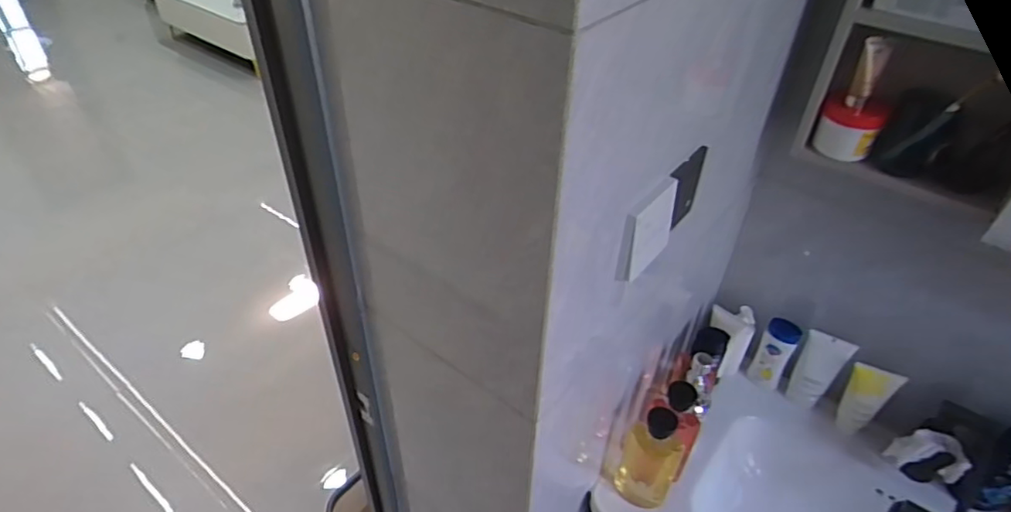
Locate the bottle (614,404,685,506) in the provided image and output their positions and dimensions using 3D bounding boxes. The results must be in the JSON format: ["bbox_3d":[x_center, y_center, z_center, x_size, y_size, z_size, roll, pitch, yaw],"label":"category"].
[{"bbox_3d":[0.234,0.320,0.950,0.089,0.227,0.059,20,44,20],"label":"bottle"}]

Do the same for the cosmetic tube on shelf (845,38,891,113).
[{"bbox_3d":[0.472,-0.236,0.778,0.029,0.093,0.035,24,45,24],"label":"cosmetic tube on shelf"}]

